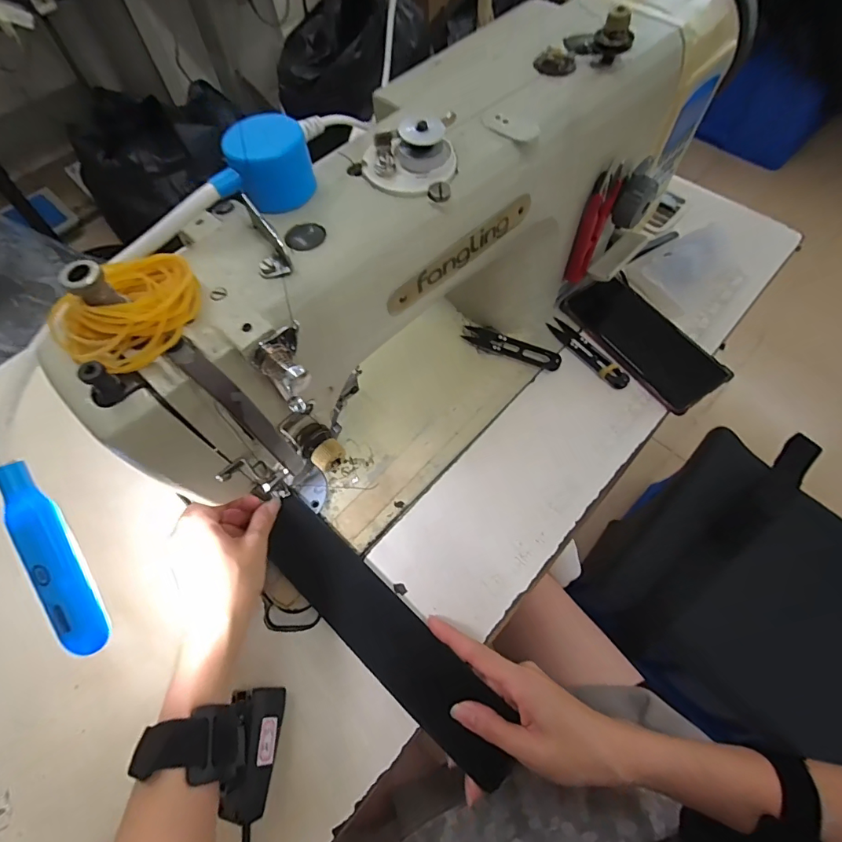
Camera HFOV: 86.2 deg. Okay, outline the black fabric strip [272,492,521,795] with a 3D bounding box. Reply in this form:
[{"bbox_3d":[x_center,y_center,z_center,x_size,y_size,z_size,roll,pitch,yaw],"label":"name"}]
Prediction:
[{"bbox_3d":[-0.031,0.160,0.347,0.248,0.012,0.053,40,74,16],"label":"black fabric strip"}]

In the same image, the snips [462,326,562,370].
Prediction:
[{"bbox_3d":[0.091,-0.073,0.456,0.100,0.013,0.022,26,67,14],"label":"snips"}]

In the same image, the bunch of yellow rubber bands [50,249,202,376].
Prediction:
[{"bbox_3d":[-0.126,-0.052,0.197,0.040,0.024,0.058,12,64,8],"label":"bunch of yellow rubber bands"}]

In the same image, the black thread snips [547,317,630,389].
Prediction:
[{"bbox_3d":[0.170,-0.071,0.459,0.024,0.008,0.101,-34,67,-14],"label":"black thread snips"}]

